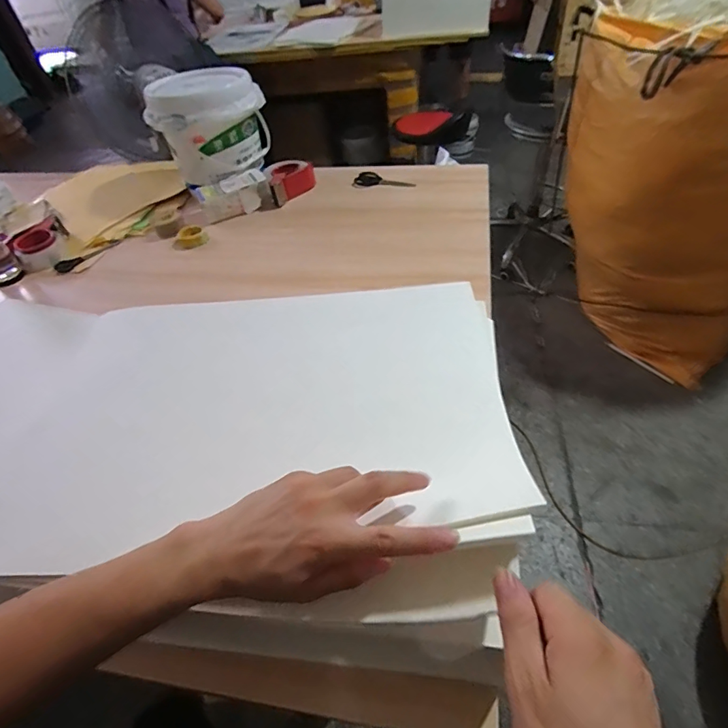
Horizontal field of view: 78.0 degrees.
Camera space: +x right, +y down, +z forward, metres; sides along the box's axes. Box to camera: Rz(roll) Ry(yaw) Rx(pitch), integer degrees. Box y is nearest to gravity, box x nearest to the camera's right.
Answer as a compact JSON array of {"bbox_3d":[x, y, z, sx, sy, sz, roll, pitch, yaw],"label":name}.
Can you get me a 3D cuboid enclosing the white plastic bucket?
[{"bbox_3d":[-0.400,-0.628,1.169,0.279,0.194,0.249,-17,47,-9],"label":"white plastic bucket"}]

